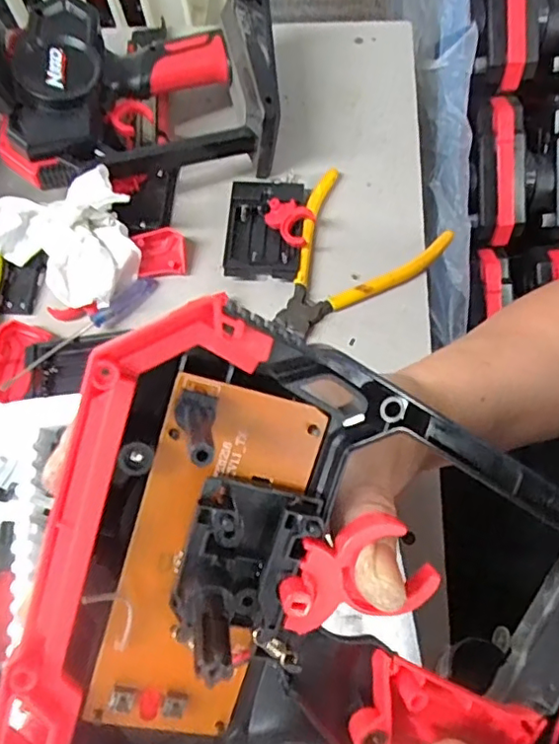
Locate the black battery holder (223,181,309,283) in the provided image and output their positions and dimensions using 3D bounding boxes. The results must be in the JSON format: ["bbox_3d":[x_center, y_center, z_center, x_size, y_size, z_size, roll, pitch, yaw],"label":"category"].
[{"bbox_3d":[-0.010,-0.108,0.426,0.055,0.016,0.088,5,68,5],"label":"black battery holder"}]

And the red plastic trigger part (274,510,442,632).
[{"bbox_3d":[0.019,0.050,0.153,0.041,0.012,0.024,-13,102,-10],"label":"red plastic trigger part"}]

